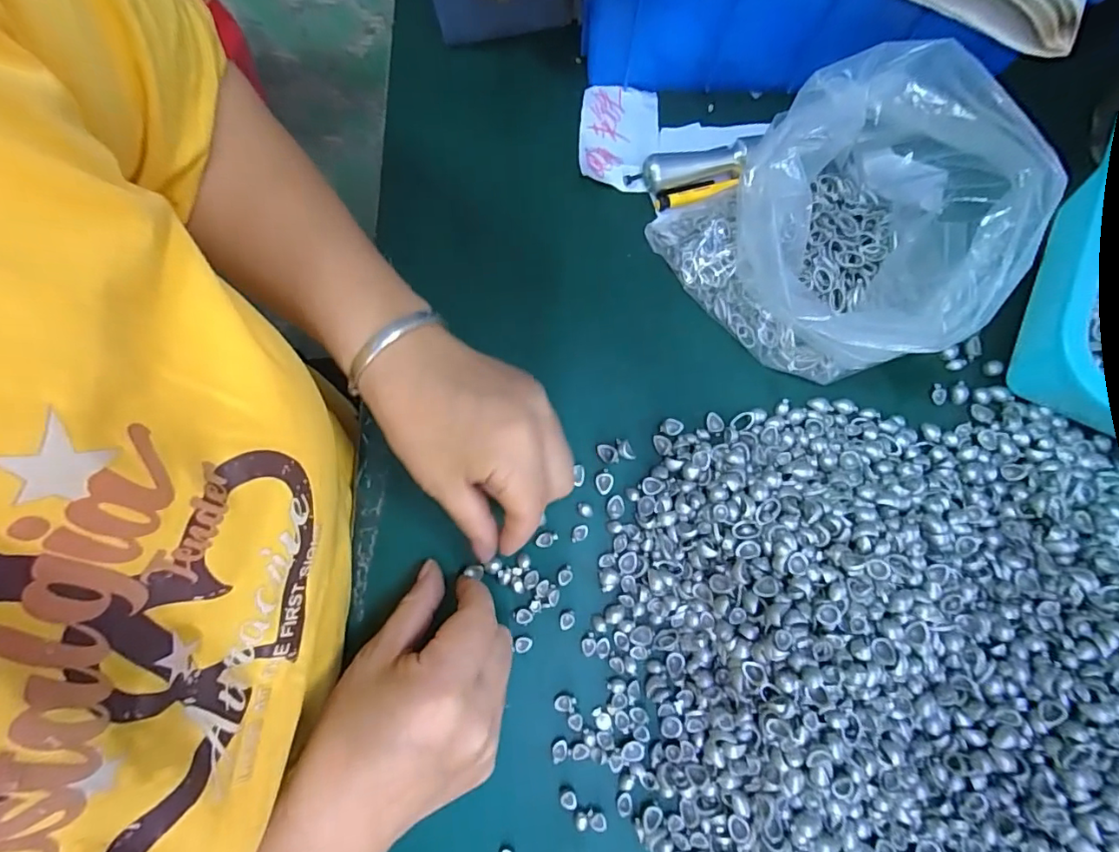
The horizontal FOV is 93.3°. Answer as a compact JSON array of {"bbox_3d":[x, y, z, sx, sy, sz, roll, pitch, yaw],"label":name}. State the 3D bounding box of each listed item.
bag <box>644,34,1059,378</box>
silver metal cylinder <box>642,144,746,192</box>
[{"bbox_3d":[0.154,-0.102,0.284,0.146,0.093,0.148,-26,81,-5],"label":"bag"},{"bbox_3d":[0.085,-0.164,0.335,0.062,0.018,0.018,-15,80,-3],"label":"silver metal cylinder"}]

